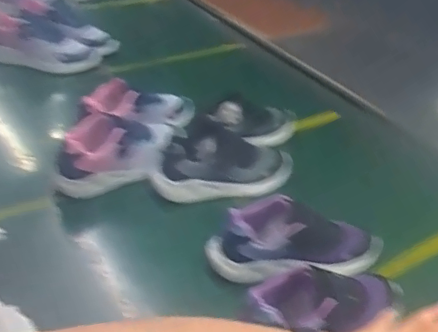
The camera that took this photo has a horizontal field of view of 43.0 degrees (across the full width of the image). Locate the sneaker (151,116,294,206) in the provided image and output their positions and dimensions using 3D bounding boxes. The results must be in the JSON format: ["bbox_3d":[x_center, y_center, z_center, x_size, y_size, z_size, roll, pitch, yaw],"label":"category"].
[{"bbox_3d":[0.006,-0.009,0.867,0.214,0.102,0.085,-6,36,-18],"label":"sneaker"}]

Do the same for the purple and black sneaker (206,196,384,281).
[{"bbox_3d":[0.105,0.095,0.731,0.232,0.081,0.088,4,34,-4],"label":"purple and black sneaker"}]

